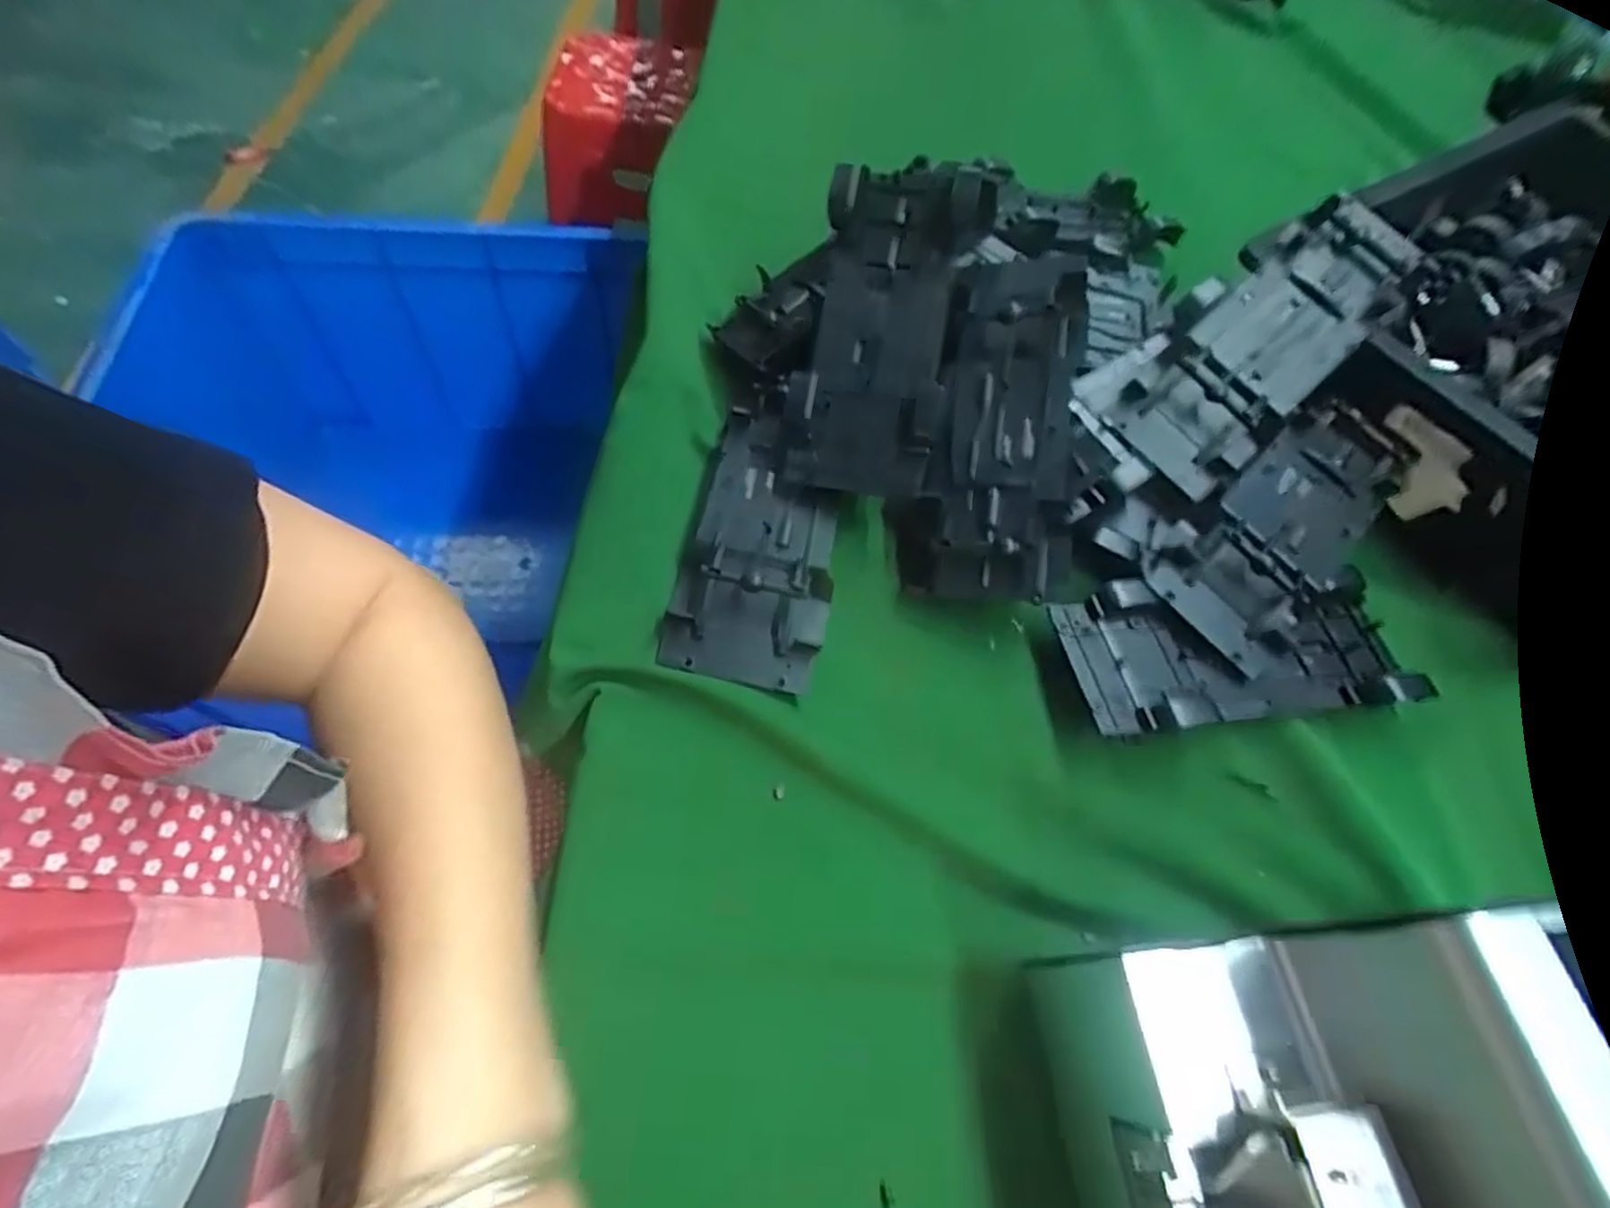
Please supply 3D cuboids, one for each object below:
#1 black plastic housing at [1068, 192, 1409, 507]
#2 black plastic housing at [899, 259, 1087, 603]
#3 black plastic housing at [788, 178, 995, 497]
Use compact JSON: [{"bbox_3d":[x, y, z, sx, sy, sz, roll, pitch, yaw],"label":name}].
[{"bbox_3d":[0.242,-0.143,0.391,0.232,0.050,0.091,-41,71,-3],"label":"black plastic housing"},{"bbox_3d":[0.104,-0.097,0.365,0.077,0.038,0.194,10,81,3],"label":"black plastic housing"},{"bbox_3d":[0.042,-0.147,0.378,0.082,0.026,0.187,12,78,4],"label":"black plastic housing"}]

